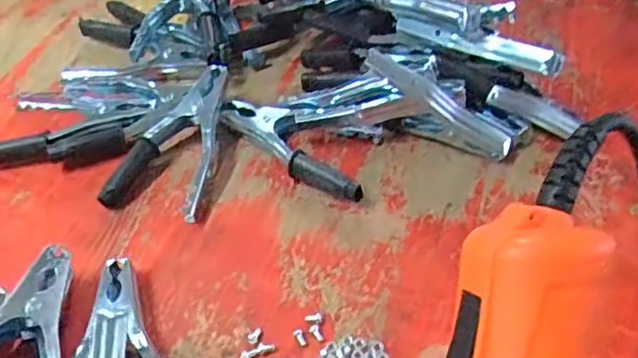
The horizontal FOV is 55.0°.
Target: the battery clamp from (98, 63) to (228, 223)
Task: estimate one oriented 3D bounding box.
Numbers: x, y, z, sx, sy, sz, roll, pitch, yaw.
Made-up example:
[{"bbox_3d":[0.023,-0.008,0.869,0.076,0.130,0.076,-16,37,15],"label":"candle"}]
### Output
[{"bbox_3d":[-0.117,-0.035,0.498,0.075,0.030,0.135,8,53,10],"label":"battery clamp"}]

